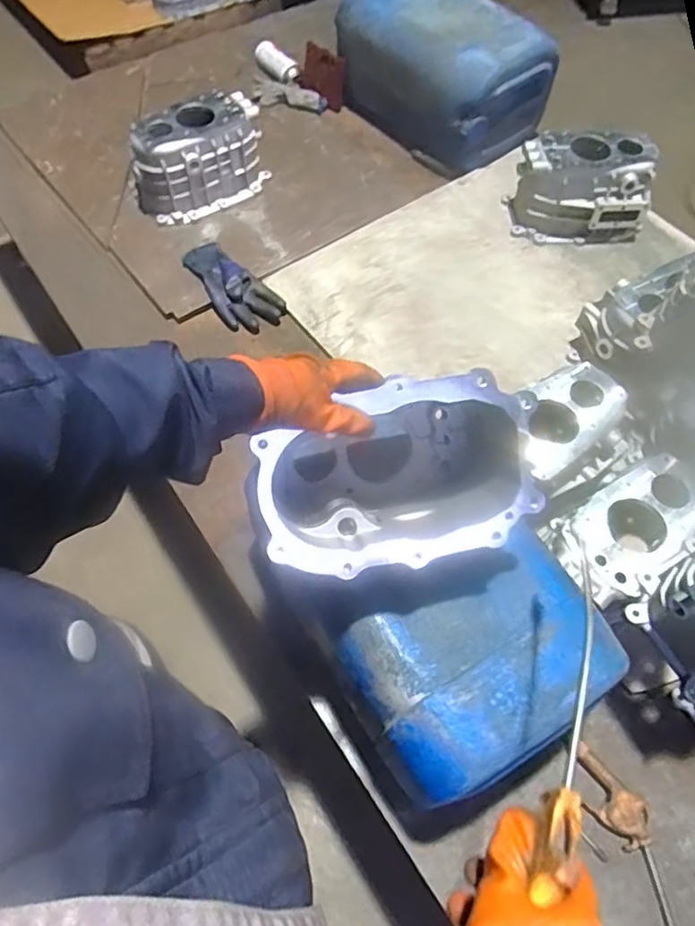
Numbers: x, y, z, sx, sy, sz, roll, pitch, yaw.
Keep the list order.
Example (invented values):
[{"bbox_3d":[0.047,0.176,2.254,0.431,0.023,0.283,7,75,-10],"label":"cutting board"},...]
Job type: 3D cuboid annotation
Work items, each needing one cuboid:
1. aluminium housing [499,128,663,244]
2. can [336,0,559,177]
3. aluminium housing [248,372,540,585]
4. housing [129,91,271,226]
[{"bbox_3d":[0.480,-0.560,1.260,0.261,0.173,0.130,-3,61,-3],"label":"aluminium housing"},{"bbox_3d":[0.206,-0.896,1.409,0.272,0.250,0.457,-32,66,-18],"label":"can"},{"bbox_3d":[0.049,0.004,0.682,0.294,0.174,0.183,-9,98,-9],"label":"aluminium housing"},{"bbox_3d":[-0.311,-0.641,1.299,0.275,0.168,0.152,-29,65,-17],"label":"housing"}]

